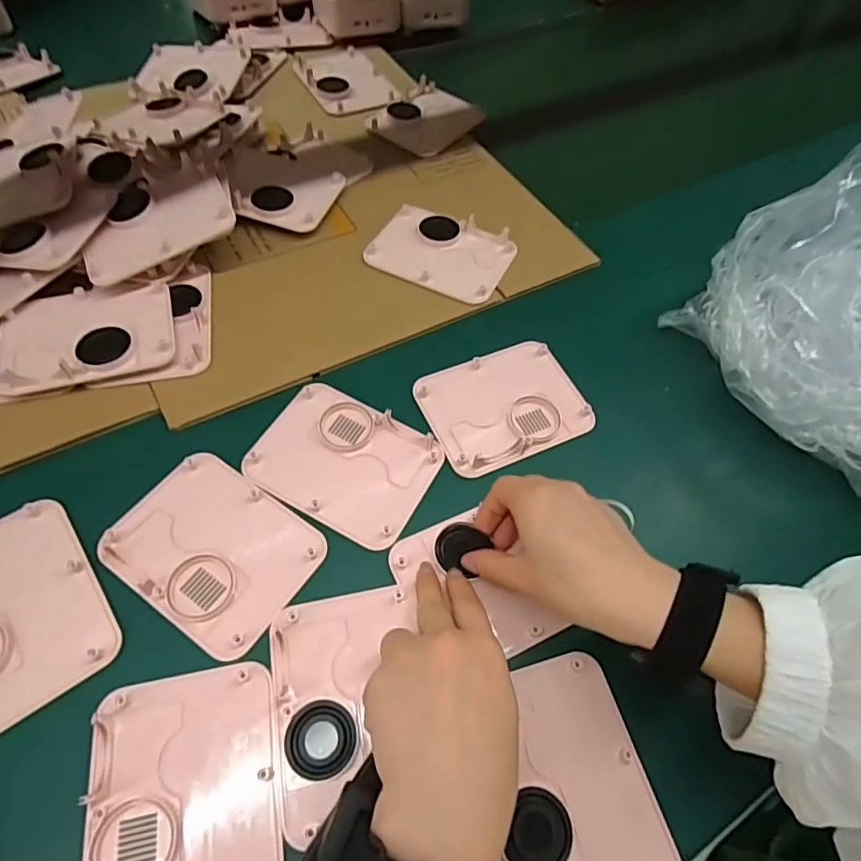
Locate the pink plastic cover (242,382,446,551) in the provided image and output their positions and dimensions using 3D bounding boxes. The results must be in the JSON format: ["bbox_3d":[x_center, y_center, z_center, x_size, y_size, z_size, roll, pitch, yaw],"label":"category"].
[{"bbox_3d":[-0.063,0.020,0.405,0.126,0.008,0.096,26,60,12],"label":"pink plastic cover"}]

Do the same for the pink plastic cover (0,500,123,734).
[{"bbox_3d":[-0.257,0.109,0.333,0.095,0.011,0.126,-31,65,-21],"label":"pink plastic cover"}]

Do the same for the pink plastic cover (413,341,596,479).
[{"bbox_3d":[0.060,-0.022,0.440,0.124,0.008,0.095,-18,61,-14],"label":"pink plastic cover"}]

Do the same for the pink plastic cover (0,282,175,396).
[{"bbox_3d":[-0.267,-0.077,0.428,0.123,0.014,0.089,-12,59,-13],"label":"pink plastic cover"}]

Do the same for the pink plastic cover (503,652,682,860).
[{"bbox_3d":[0.077,0.200,0.310,0.093,0.012,0.125,-11,60,-10],"label":"pink plastic cover"}]

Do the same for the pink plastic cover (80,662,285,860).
[{"bbox_3d":[-0.130,0.197,0.293,0.095,0.008,0.124,-9,59,-9],"label":"pink plastic cover"}]

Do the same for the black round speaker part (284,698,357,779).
[{"bbox_3d":[-0.061,0.174,0.312,0.039,0.005,0.038,2,58,-3],"label":"black round speaker part"}]

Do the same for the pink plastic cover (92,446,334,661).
[{"bbox_3d":[-0.143,0.077,0.364,0.123,0.008,0.095,31,61,15],"label":"pink plastic cover"}]

